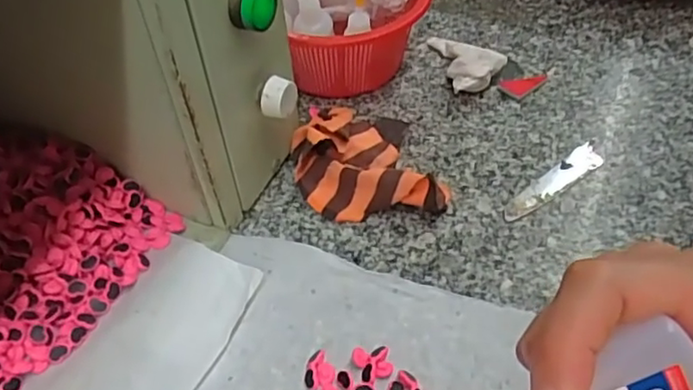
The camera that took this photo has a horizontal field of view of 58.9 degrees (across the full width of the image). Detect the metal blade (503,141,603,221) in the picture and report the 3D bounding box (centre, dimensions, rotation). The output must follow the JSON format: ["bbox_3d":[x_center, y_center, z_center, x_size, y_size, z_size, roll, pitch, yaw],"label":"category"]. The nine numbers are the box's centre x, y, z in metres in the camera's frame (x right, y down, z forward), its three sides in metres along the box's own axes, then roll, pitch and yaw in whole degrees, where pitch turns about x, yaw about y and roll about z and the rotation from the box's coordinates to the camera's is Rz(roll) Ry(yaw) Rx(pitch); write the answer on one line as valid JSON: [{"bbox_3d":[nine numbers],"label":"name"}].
[{"bbox_3d":[0.149,-0.010,0.432,0.101,0.004,0.020,-35,55,-26],"label":"metal blade"}]

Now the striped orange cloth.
[{"bbox_3d":[0.013,-0.032,0.438,0.099,0.030,0.111,-9,47,-5],"label":"striped orange cloth"}]

